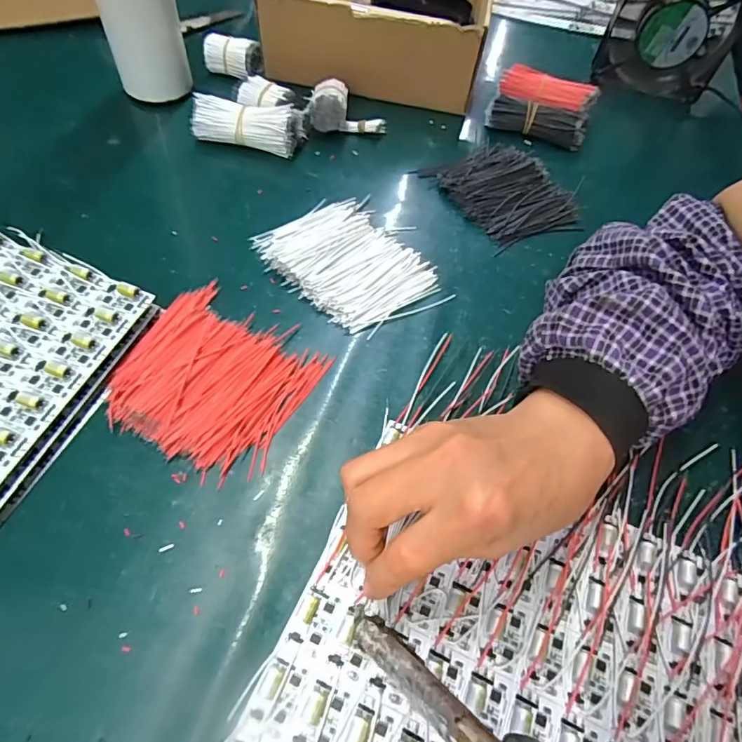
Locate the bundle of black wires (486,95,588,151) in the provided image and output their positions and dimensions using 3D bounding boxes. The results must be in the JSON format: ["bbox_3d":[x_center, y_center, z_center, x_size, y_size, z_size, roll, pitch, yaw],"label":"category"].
[{"bbox_3d":[0.163,-0.251,0.480,0.094,0.028,0.030,15,57,4],"label":"bundle of black wires"}]

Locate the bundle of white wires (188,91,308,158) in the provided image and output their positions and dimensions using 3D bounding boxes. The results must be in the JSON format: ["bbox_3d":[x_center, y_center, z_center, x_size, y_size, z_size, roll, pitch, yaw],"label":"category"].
[{"bbox_3d":[-0.110,-0.221,0.438,0.095,0.036,0.034,10,57,1],"label":"bundle of white wires"}]

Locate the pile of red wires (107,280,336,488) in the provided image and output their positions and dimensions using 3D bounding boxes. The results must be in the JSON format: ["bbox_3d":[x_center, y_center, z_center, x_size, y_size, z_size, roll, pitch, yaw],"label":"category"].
[{"bbox_3d":[-0.101,0.001,0.311,0.114,0.016,0.110,24,58,10],"label":"pile of red wires"}]

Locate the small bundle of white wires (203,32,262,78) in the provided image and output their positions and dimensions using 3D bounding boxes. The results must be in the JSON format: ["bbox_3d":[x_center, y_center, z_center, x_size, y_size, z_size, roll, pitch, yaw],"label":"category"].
[{"bbox_3d":[-0.139,-0.314,0.489,0.051,0.032,0.025,20,58,8],"label":"small bundle of white wires"}]

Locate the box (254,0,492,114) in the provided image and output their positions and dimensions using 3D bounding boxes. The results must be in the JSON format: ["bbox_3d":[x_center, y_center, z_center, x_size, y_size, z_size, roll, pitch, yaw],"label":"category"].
[{"bbox_3d":[-0.003,-0.365,0.500,0.229,0.086,0.188,10,57,1],"label":"box"}]

